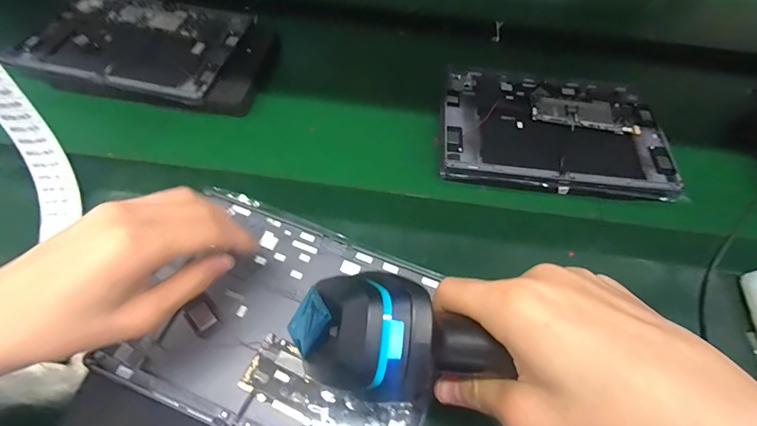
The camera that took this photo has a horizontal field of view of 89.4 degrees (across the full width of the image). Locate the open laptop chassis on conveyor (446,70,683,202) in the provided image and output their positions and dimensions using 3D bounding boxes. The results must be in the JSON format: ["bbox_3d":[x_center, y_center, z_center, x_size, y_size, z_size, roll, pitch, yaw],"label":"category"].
[{"bbox_3d":[0.202,-0.096,0.446,0.251,0.015,0.172,8,58,2],"label":"open laptop chassis on conveyor"}]

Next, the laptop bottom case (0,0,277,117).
[{"bbox_3d":[-0.287,-0.218,0.492,0.297,0.012,0.187,9,59,2],"label":"laptop bottom case"}]

